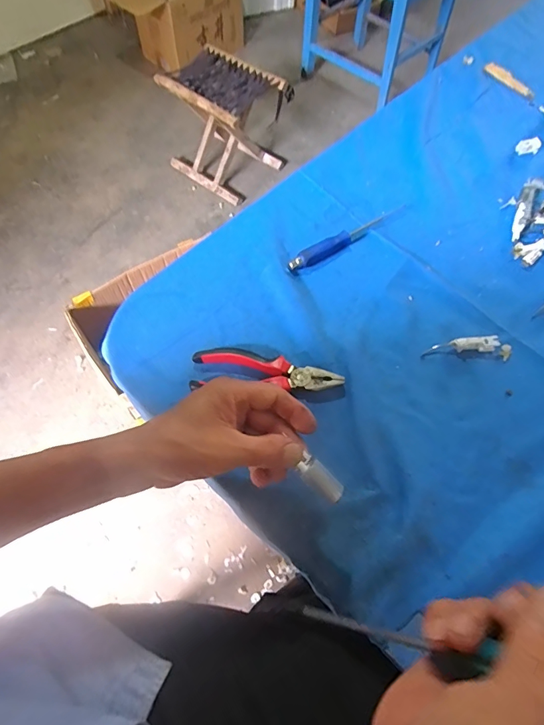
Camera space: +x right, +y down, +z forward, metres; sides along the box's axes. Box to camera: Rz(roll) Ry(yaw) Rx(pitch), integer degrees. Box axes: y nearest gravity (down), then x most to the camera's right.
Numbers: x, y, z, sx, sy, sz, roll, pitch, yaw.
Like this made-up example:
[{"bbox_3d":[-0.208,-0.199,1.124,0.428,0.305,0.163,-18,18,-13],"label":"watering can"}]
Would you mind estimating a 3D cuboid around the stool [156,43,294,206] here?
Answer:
[{"bbox_3d":[-0.161,-0.785,1.416,0.315,0.313,0.292,35,67,15],"label":"stool"}]

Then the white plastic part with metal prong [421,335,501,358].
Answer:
[{"bbox_3d":[0.215,-0.018,0.483,0.085,0.015,0.017,-5,63,-3],"label":"white plastic part with metal prong"}]

